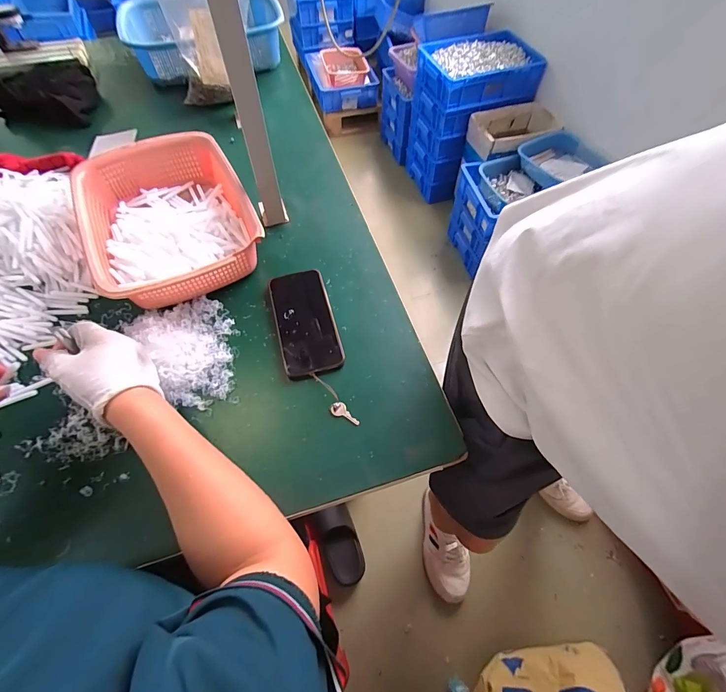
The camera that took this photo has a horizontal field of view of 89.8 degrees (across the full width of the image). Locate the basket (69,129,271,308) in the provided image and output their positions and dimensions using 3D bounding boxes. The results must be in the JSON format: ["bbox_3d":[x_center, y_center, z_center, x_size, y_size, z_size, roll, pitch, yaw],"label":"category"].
[{"bbox_3d":[-0.280,-0.181,0.539,0.213,0.083,0.284,-25,63,-14],"label":"basket"}]

